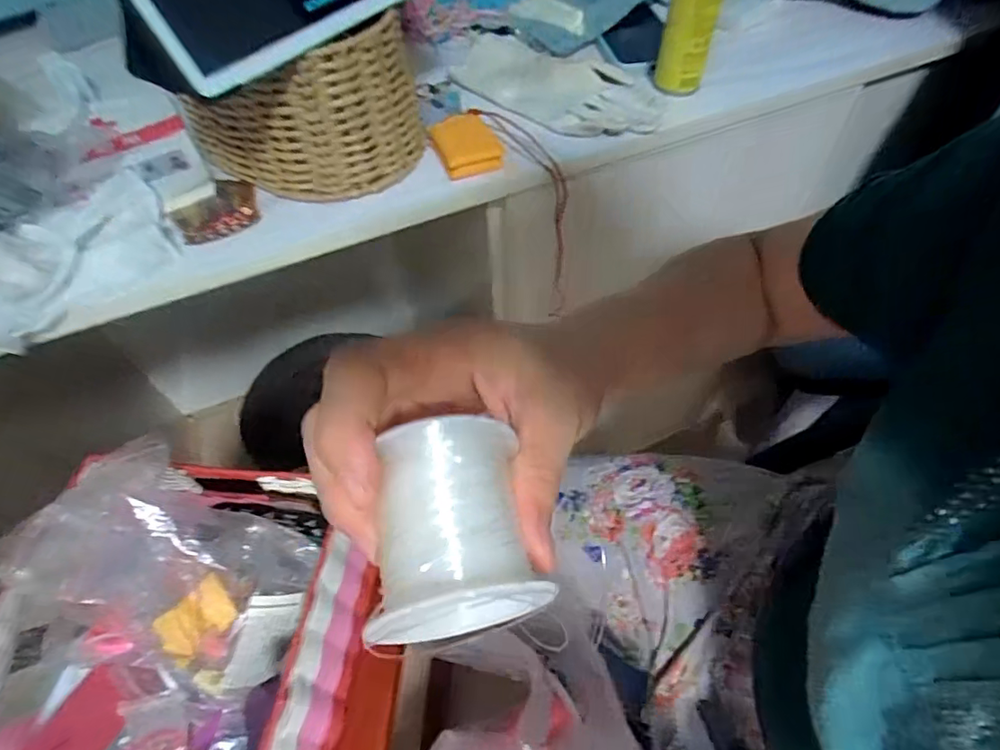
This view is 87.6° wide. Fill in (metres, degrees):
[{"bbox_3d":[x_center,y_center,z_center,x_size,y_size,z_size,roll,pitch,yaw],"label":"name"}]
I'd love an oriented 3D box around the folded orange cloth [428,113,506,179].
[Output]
[{"bbox_3d":[-0.030,-0.196,0.440,0.048,0.018,0.069,-16,54,-10],"label":"folded orange cloth"}]

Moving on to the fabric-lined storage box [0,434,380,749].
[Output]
[{"bbox_3d":[-0.276,0.252,0.420,0.265,0.123,0.340,4,54,6],"label":"fabric-lined storage box"}]

